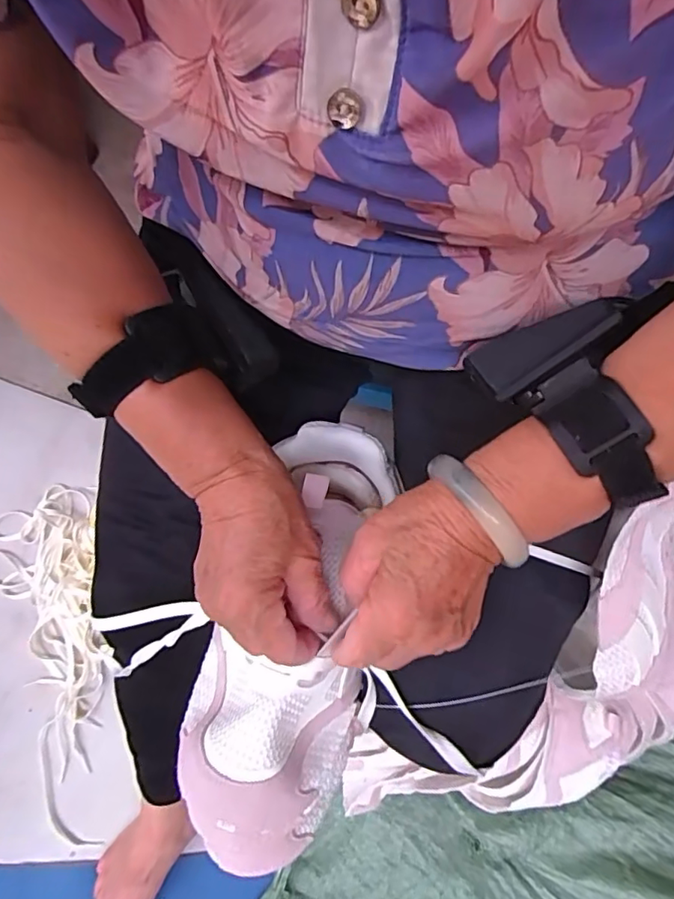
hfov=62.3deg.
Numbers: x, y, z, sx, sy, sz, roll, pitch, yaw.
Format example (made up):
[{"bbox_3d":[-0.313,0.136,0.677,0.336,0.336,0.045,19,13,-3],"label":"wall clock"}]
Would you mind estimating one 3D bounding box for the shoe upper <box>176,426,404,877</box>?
[{"bbox_3d":[-0.030,0.115,0.351,0.100,0.074,0.265,14,71,4],"label":"shoe upper"}]

